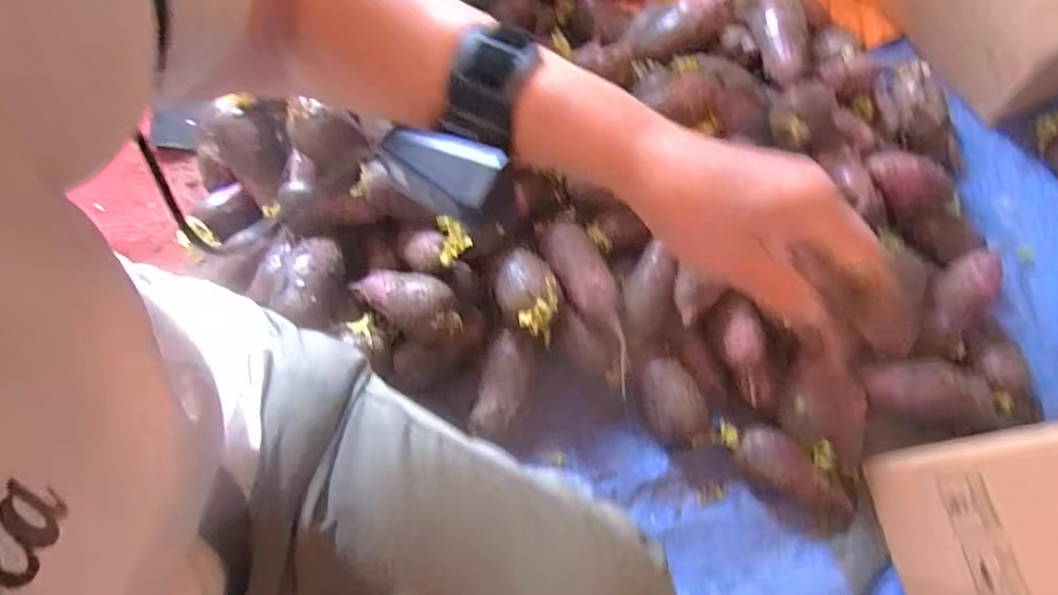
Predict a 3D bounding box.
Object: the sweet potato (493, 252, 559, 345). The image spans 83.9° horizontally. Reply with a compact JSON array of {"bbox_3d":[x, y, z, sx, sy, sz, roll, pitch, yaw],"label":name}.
[{"bbox_3d":[-0.005,-0.005,0.743,0.069,0.066,0.104,-17,67,-10],"label":"sweet potato"}]

